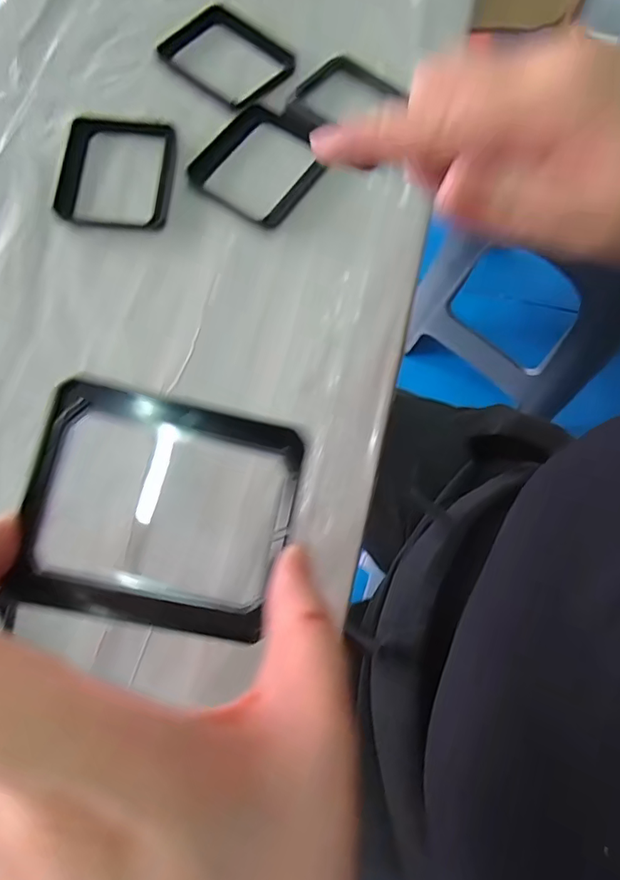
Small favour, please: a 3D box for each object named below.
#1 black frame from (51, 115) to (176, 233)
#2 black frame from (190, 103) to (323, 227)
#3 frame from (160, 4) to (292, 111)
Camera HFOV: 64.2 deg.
[{"bbox_3d":[-0.124,-0.169,0.314,0.071,0.008,0.079,3,73,0],"label":"black frame"},{"bbox_3d":[-0.031,-0.183,0.323,0.072,0.008,0.085,31,75,8],"label":"black frame"},{"bbox_3d":[-0.058,-0.269,0.345,0.084,0.005,0.066,37,76,9],"label":"frame"}]

